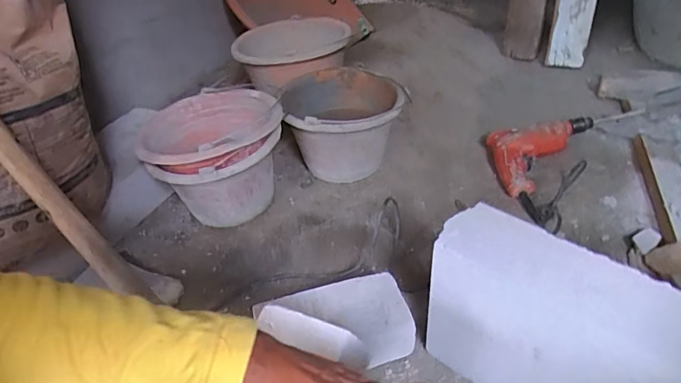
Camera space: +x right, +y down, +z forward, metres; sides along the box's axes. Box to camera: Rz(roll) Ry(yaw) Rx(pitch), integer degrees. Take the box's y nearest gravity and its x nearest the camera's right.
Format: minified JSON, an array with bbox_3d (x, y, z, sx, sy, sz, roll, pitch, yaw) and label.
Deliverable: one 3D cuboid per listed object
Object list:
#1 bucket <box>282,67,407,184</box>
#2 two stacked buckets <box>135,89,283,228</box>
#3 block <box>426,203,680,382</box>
[{"bbox_3d":[0.009,-0.137,0.972,0.230,0.161,0.239,-8,39,-1],"label":"bucket"},{"bbox_3d":[-0.228,-0.058,0.880,0.240,0.191,0.234,-4,39,3],"label":"two stacked buckets"},{"bbox_3d":[0.248,0.168,0.523,0.293,0.202,0.110,27,50,35],"label":"block"}]

